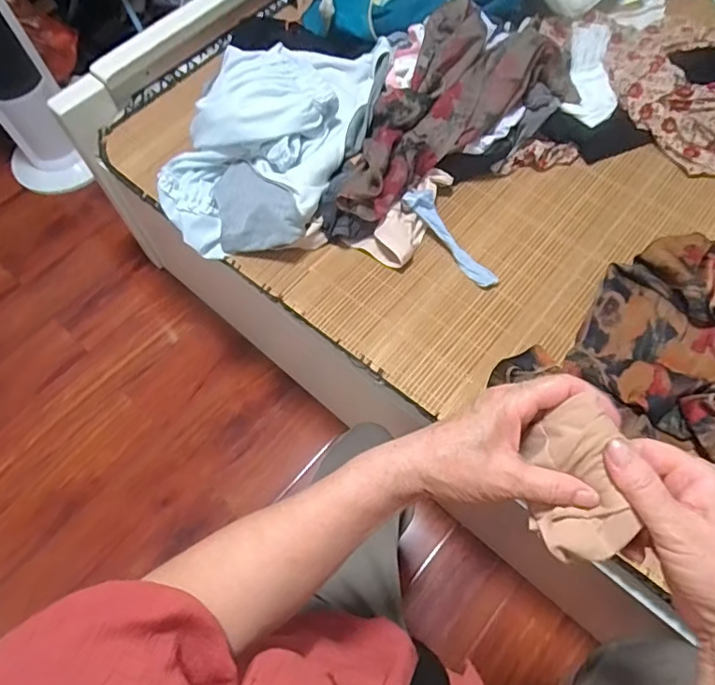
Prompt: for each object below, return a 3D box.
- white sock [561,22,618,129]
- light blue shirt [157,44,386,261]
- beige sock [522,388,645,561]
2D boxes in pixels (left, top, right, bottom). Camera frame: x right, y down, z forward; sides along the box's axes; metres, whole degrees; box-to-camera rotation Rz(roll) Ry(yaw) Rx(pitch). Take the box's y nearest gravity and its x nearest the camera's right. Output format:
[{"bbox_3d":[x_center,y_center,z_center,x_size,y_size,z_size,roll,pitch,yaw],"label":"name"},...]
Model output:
[{"bbox_3d":[0.411,-0.466,0.934,0.087,0.039,0.246,12,64,10],"label":"white sock"},{"bbox_3d":[-0.127,-0.331,0.844,0.243,0.138,0.399,26,67,15],"label":"light blue shirt"},{"bbox_3d":[0.135,0.084,0.329,0.053,0.034,0.090,-6,63,1],"label":"beige sock"}]

